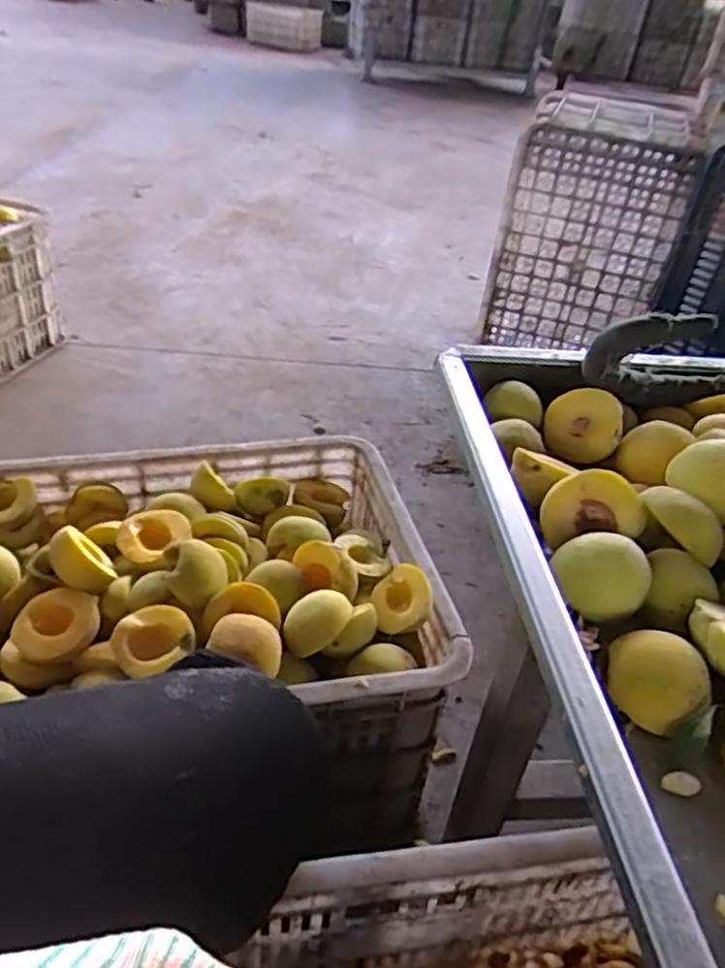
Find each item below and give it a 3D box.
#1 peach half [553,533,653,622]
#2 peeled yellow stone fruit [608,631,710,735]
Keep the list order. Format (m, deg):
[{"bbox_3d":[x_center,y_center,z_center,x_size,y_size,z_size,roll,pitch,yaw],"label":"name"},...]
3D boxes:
[{"bbox_3d":[0.155,0.059,0.470,0.059,0.035,0.053,22,39,18],"label":"peach half"},{"bbox_3d":[0.174,0.119,0.430,0.056,0.028,0.058,13,61,20],"label":"peeled yellow stone fruit"}]

